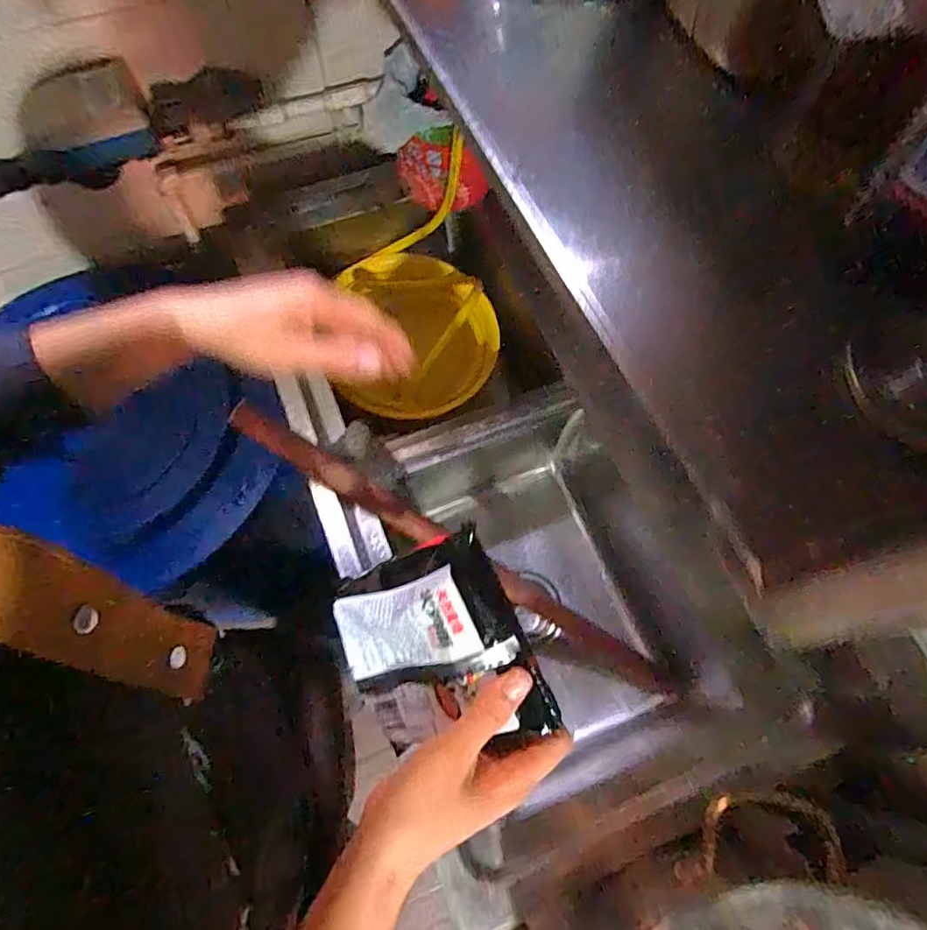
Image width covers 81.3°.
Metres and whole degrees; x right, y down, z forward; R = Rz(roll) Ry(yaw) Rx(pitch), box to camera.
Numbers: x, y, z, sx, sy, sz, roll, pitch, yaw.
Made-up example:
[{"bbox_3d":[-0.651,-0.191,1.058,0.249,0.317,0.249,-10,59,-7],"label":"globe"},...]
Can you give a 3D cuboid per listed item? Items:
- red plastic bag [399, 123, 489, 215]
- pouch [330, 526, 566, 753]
[{"bbox_3d":[-0.034,-0.426,0.785,0.142,0.132,0.046,7,68,2],"label":"red plastic bag"},{"bbox_3d":[-0.023,0.122,0.354,0.140,0.017,0.130,-24,86,32],"label":"pouch"}]

